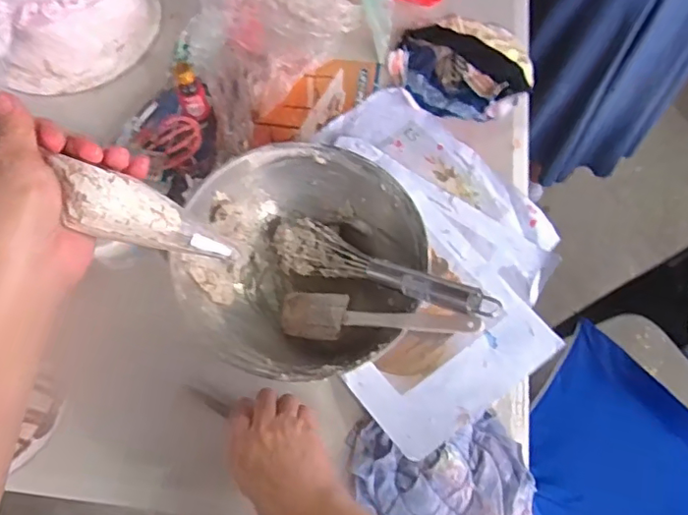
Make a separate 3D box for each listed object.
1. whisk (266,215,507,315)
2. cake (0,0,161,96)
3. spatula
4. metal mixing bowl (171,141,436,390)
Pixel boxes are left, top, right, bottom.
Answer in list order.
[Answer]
[{"bbox_3d":[0.026,0.010,0.533,0.254,0.047,0.049,16,63,43],"label":"whisk"},{"bbox_3d":[-0.370,-0.330,0.712,0.222,0.109,0.201,-36,72,-15],"label":"cake"},{"bbox_3d":[0.024,0.059,0.529,0.229,0.014,0.051,0,62,37],"label":"spatula"},{"bbox_3d":[-0.043,0.006,0.568,0.233,0.082,0.228,0,67,-1],"label":"metal mixing bowl"}]

